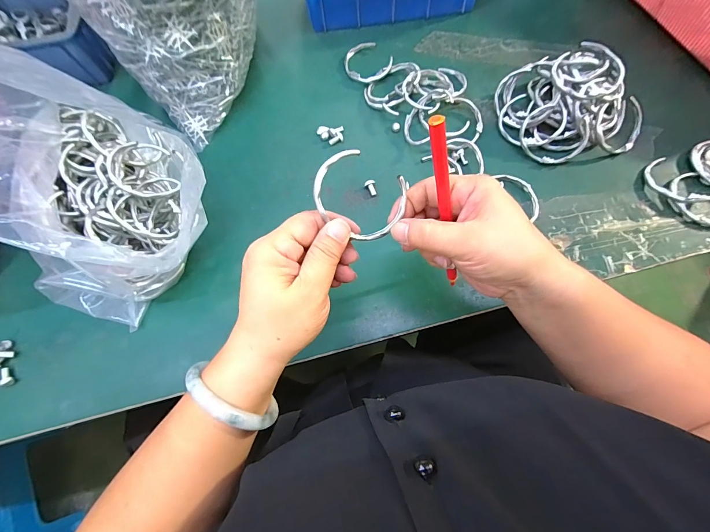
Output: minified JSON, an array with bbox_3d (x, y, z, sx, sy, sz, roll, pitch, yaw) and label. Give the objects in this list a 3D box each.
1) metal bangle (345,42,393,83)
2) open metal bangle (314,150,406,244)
[{"bbox_3d":[0.015,-0.263,0.419,0.053,0.016,0.065,-34,74,-8],"label":"metal bangle"},{"bbox_3d":[0.004,-0.046,0.220,0.068,0.004,0.050,23,100,-25],"label":"open metal bangle"}]

